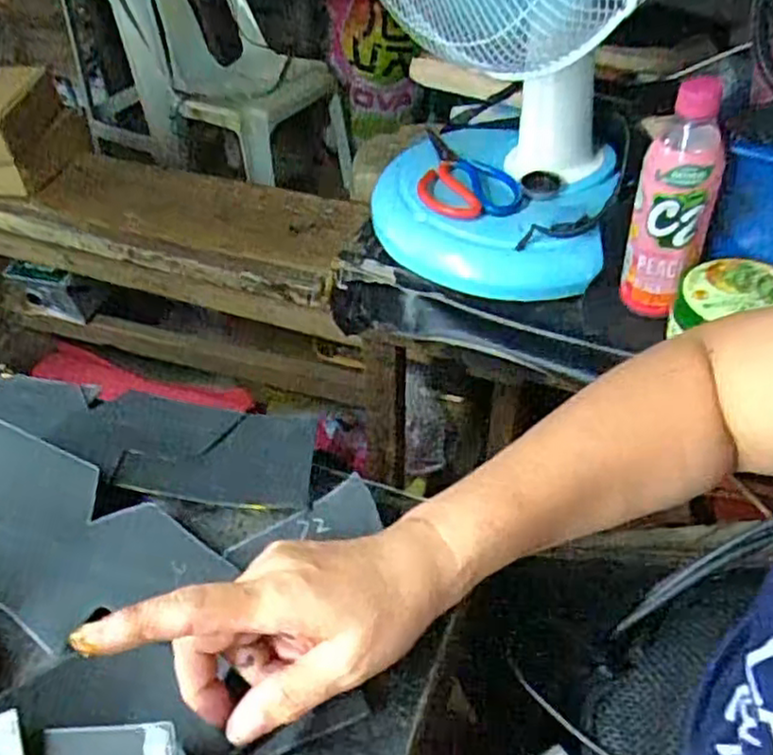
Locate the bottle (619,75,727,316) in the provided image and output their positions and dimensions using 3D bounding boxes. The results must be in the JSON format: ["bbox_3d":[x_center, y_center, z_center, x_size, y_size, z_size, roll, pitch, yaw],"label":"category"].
[{"bbox_3d":[0.238,-0.143,0.574,0.059,0.210,0.053,12,47,16],"label":"bottle"}]

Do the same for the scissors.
[{"bbox_3d":[0.075,-0.217,0.728,0.096,0.011,0.168,-10,45,-6],"label":"scissors"}]

